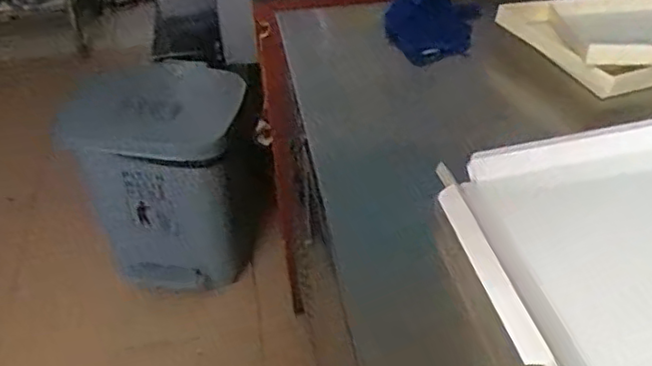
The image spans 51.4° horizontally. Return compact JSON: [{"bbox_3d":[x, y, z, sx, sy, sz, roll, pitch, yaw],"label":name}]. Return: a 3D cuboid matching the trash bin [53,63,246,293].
[{"bbox_3d":[-0.376,-0.020,1.637,0.373,0.460,0.373,2,40,6],"label":"trash bin"}]

